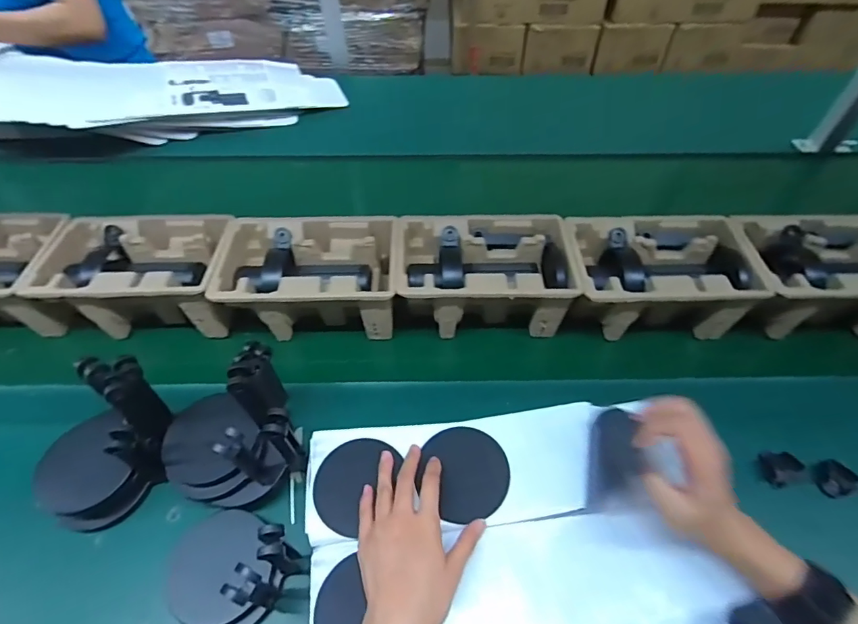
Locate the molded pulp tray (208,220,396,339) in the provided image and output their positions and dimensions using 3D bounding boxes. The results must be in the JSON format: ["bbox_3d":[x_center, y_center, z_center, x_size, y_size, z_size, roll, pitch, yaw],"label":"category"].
[{"bbox_3d":[-0.157,-0.044,0.621,0.219,0.094,0.149,-2,51,-3],"label":"molded pulp tray"}]

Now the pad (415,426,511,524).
[{"bbox_3d":[0.035,0.160,0.460,0.090,0.006,0.089,-1,55,1],"label":"pad"}]

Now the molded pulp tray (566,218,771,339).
[{"bbox_3d":[0.297,-0.043,0.621,0.227,0.099,0.158,-3,51,-3],"label":"molded pulp tray"}]

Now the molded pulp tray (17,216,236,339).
[{"bbox_3d":[-0.379,-0.050,0.626,0.223,0.100,0.151,0,51,-1],"label":"molded pulp tray"}]

